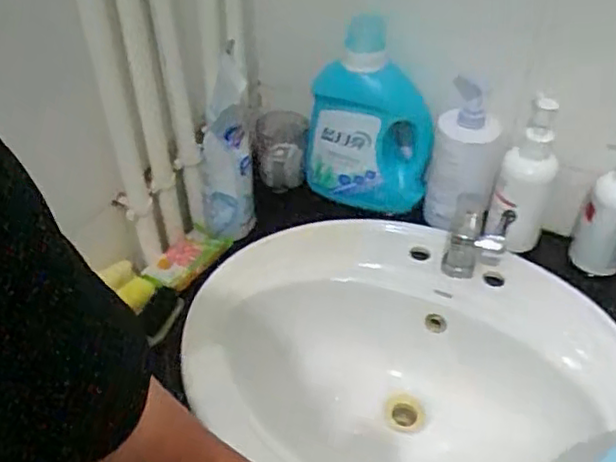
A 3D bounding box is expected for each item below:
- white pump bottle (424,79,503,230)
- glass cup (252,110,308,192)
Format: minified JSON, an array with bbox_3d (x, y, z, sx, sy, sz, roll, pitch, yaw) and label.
[{"bbox_3d":[0.209,-0.093,0.892,0.084,0.181,0.086,6,46,6],"label":"white pump bottle"},{"bbox_3d":[-0.040,-0.122,1.009,0.080,0.106,0.064,-5,46,-4],"label":"glass cup"}]

